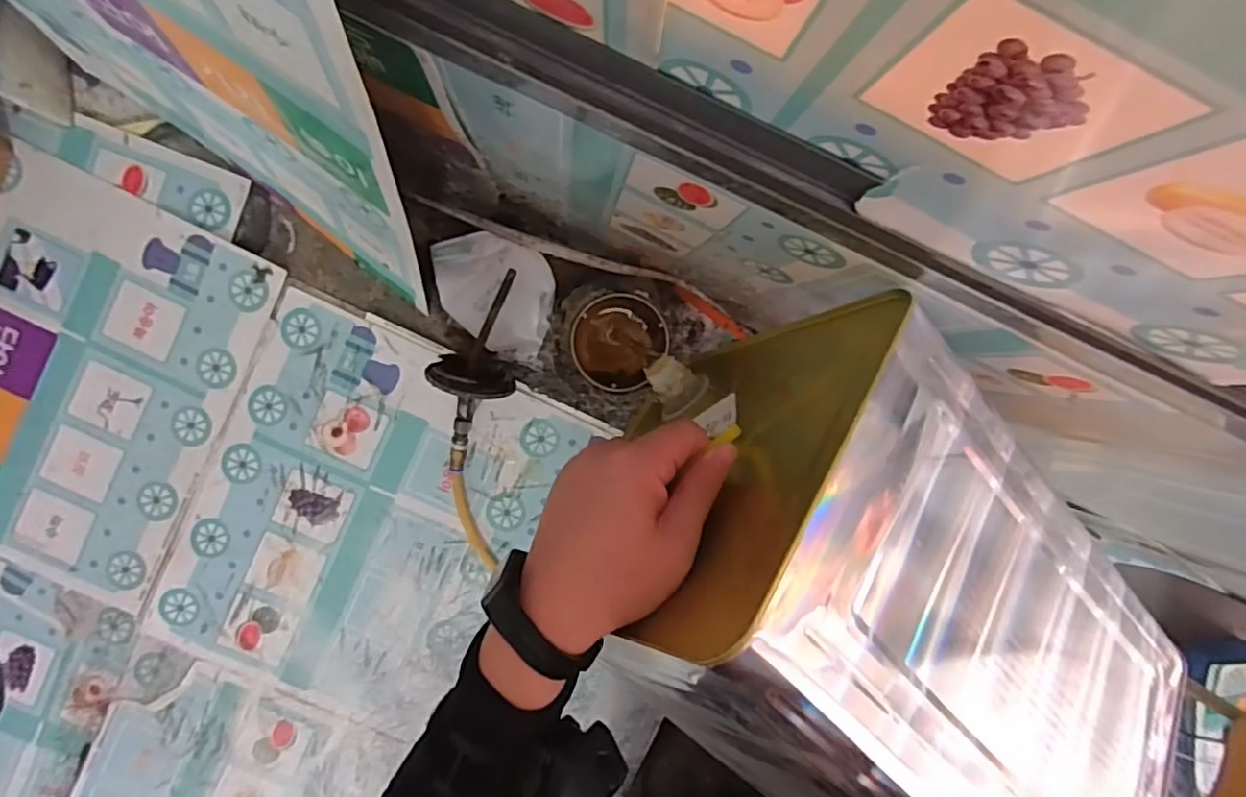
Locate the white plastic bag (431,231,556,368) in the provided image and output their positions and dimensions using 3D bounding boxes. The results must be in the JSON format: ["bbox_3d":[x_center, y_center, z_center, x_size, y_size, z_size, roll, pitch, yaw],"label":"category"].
[{"bbox_3d":[-0.127,-0.102,0.608,0.123,0.033,0.103,21,94,-3],"label":"white plastic bag"}]

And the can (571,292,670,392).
[{"bbox_3d":[-0.004,-0.050,0.572,0.079,0.120,0.079,0,94,-2],"label":"can"}]

